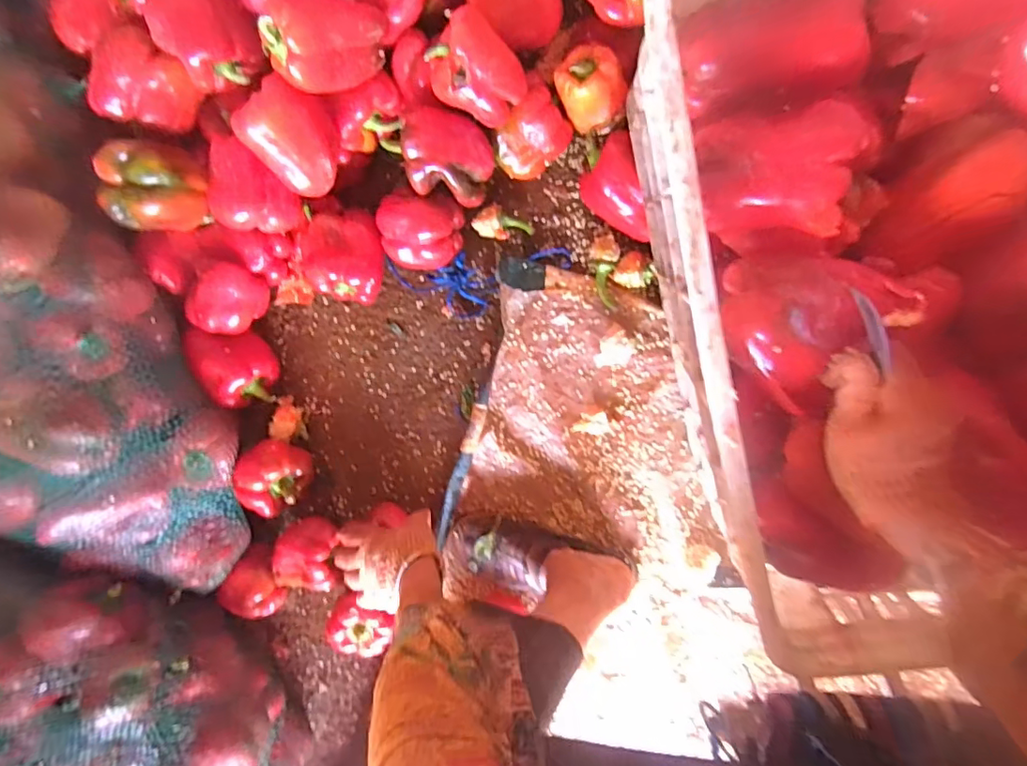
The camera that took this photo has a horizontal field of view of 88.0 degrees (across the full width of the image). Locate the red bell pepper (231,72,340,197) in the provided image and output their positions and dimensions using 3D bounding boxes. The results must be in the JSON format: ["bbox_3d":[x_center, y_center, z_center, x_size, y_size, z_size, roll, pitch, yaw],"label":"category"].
[{"bbox_3d":[-0.237,-0.267,0.579,0.084,0.072,0.106,-47,126,2],"label":"red bell pepper"}]

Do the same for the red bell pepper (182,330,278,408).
[{"bbox_3d":[-0.358,-0.024,0.696,0.071,0.082,0.111,-23,92,8],"label":"red bell pepper"}]

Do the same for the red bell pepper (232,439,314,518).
[{"bbox_3d":[-0.305,0.118,0.700,0.081,0.084,0.087,1,95,7],"label":"red bell pepper"}]

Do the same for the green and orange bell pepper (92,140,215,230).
[{"bbox_3d":[-0.409,-0.223,0.608,0.085,0.070,0.095,3,95,6],"label":"green and orange bell pepper"}]

